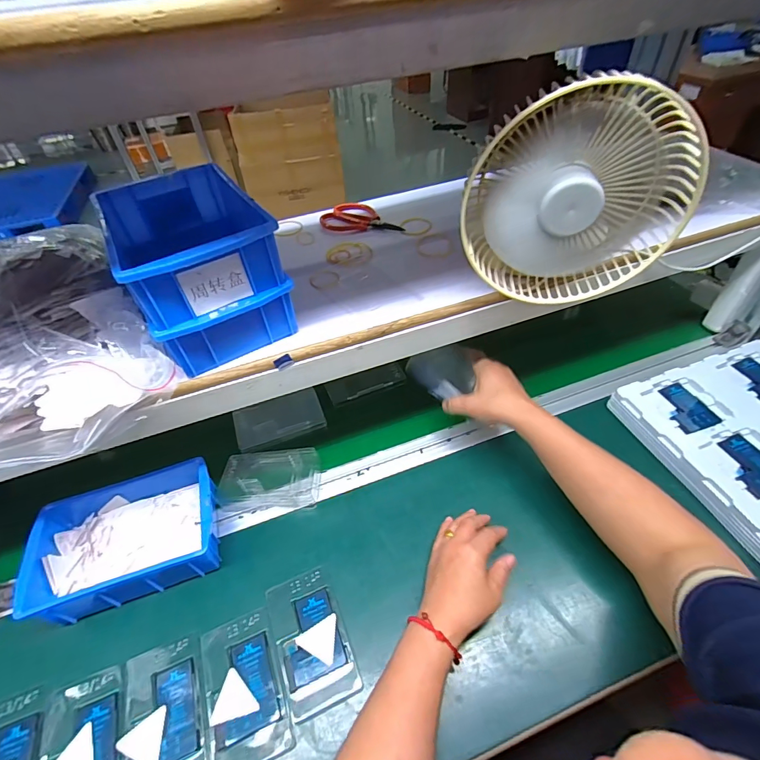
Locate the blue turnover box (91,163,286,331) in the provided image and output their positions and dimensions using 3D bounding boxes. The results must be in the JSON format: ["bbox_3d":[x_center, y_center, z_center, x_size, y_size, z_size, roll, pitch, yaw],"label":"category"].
[{"bbox_3d":[-0.191,-0.139,0.405,0.132,0.064,0.202,-27,50,-19],"label":"blue turnover box"}]

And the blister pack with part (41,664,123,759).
[{"bbox_3d":[-0.281,0.352,0.384,0.070,0.014,0.128,-18,47,-12],"label":"blister pack with part"}]

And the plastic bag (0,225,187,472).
[{"bbox_3d":[-0.313,-0.022,0.358,0.199,0.112,0.195,-32,52,-23],"label":"plastic bag"}]

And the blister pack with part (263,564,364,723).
[{"bbox_3d":[-0.075,0.273,0.437,0.071,0.008,0.129,-19,48,-13],"label":"blister pack with part"}]

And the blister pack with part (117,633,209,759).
[{"bbox_3d":[-0.210,0.326,0.395,0.075,0.011,0.123,-18,47,-12],"label":"blister pack with part"}]

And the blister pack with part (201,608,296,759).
[{"bbox_3d":[-0.137,0.311,0.413,0.073,0.014,0.127,-19,47,-12],"label":"blister pack with part"}]

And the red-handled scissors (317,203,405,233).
[{"bbox_3d":[-0.023,-0.237,0.598,0.123,0.016,0.063,13,49,17],"label":"red-handled scissors"}]

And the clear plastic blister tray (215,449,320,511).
[{"bbox_3d":[-0.151,0.136,0.564,0.133,0.019,0.081,-2,59,-1],"label":"clear plastic blister tray"}]

